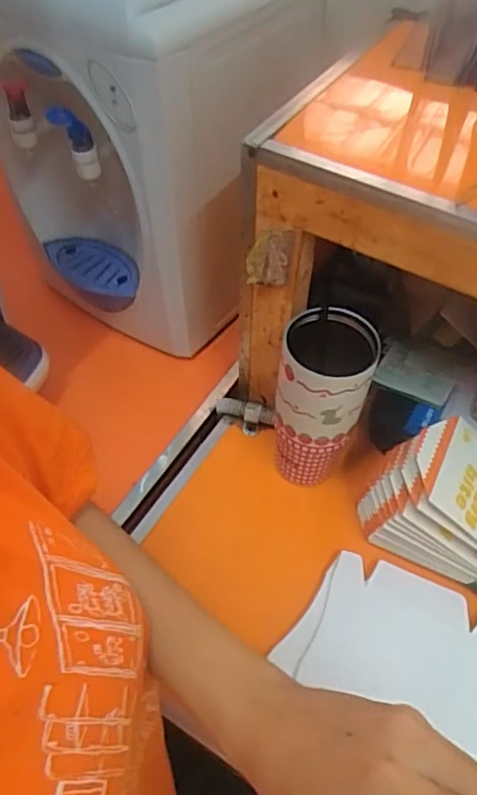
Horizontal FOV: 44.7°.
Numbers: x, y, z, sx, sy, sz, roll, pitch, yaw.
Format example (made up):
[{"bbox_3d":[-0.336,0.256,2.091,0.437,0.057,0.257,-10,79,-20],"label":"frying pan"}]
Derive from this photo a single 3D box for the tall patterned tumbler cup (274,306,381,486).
[{"bbox_3d":[0.087,0.007,0.618,0.088,0.200,0.098,14,53,9],"label":"tall patterned tumbler cup"}]

